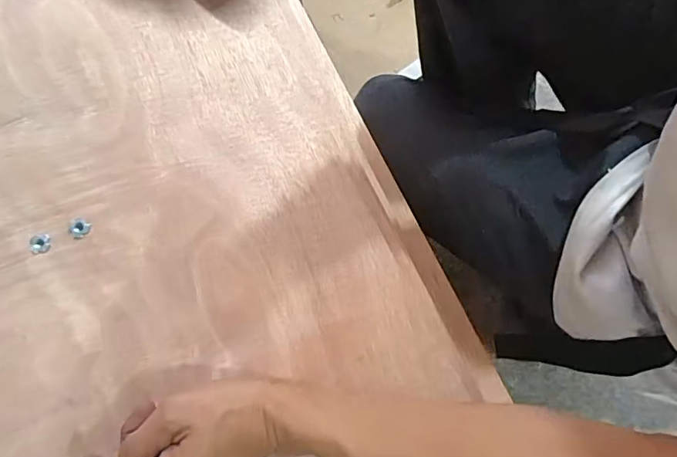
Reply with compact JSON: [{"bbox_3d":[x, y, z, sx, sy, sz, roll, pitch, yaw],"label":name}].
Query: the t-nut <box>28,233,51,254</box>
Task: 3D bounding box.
[{"bbox_3d":[-0.248,0.012,0.401,0.017,0.004,0.016,-6,74,-2],"label":"t-nut"}]

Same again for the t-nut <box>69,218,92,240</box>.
[{"bbox_3d":[-0.217,-0.001,0.403,0.018,0.004,0.017,0,74,0],"label":"t-nut"}]

